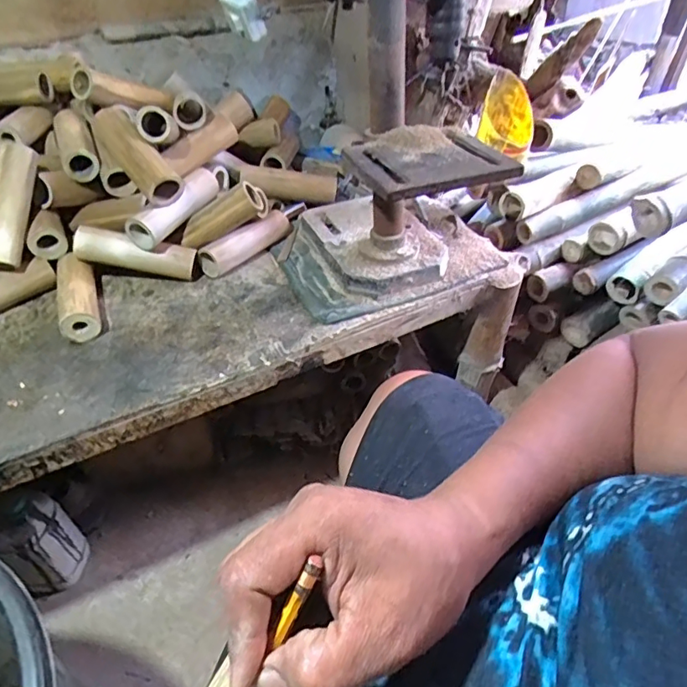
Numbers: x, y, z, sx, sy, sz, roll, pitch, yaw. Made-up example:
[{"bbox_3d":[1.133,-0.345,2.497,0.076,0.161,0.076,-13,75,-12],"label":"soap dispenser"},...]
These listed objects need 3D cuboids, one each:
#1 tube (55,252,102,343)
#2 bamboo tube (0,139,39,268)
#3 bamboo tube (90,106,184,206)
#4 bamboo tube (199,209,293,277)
[{"bbox_3d":[-0.402,-0.072,0.778,0.051,0.054,0.166,-17,45,-17],"label":"tube"},{"bbox_3d":[-0.500,-0.209,0.767,0.044,0.044,0.184,5,85,8],"label":"bamboo tube"},{"bbox_3d":[-0.324,-0.295,0.796,0.060,0.051,0.188,-35,75,-31],"label":"bamboo tube"},{"bbox_3d":[-0.168,-0.181,0.889,0.051,0.052,0.178,29,50,29],"label":"bamboo tube"}]

